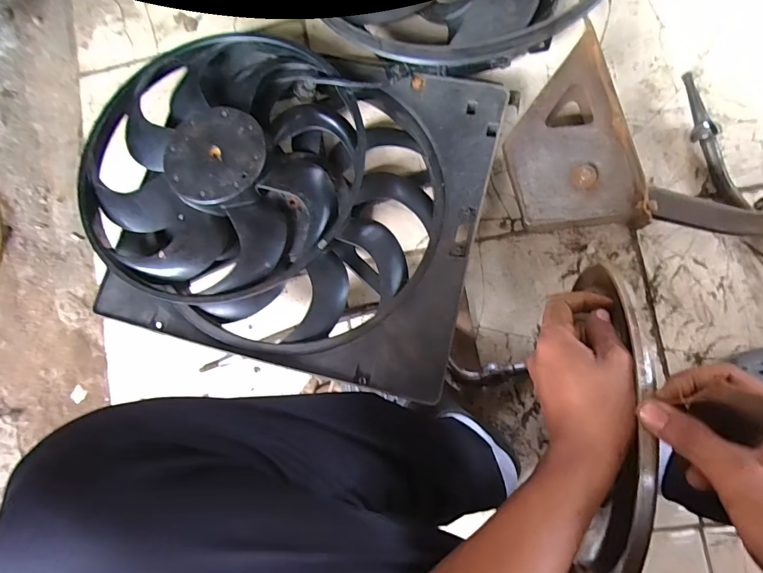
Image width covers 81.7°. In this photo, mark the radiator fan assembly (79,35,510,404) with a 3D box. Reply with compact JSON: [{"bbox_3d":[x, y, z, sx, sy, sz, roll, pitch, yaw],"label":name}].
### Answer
[{"bbox_3d":[-0.123,-0.115,0.597,0.501,0.146,0.415,13,87,11],"label":"radiator fan assembly"}]

